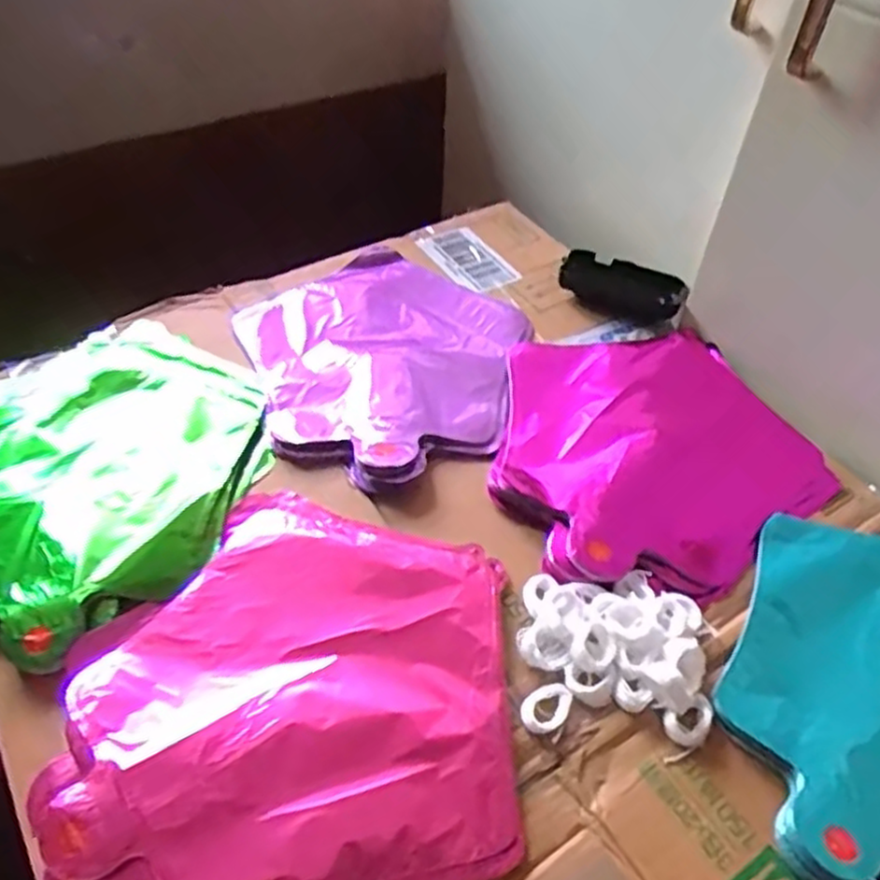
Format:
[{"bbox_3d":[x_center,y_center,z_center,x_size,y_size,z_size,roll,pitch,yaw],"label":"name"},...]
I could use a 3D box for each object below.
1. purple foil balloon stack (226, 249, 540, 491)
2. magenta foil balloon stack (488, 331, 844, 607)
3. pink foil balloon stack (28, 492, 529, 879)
[{"bbox_3d":[-0.043,-0.071,0.589,0.238,0.024,0.230,36,56,24],"label":"purple foil balloon stack"},{"bbox_3d":[0.148,0.000,0.539,0.233,0.027,0.232,-20,54,-20],"label":"magenta foil balloon stack"},{"bbox_3d":[-0.080,0.134,0.405,0.237,0.012,0.244,2,49,-3],"label":"pink foil balloon stack"}]

